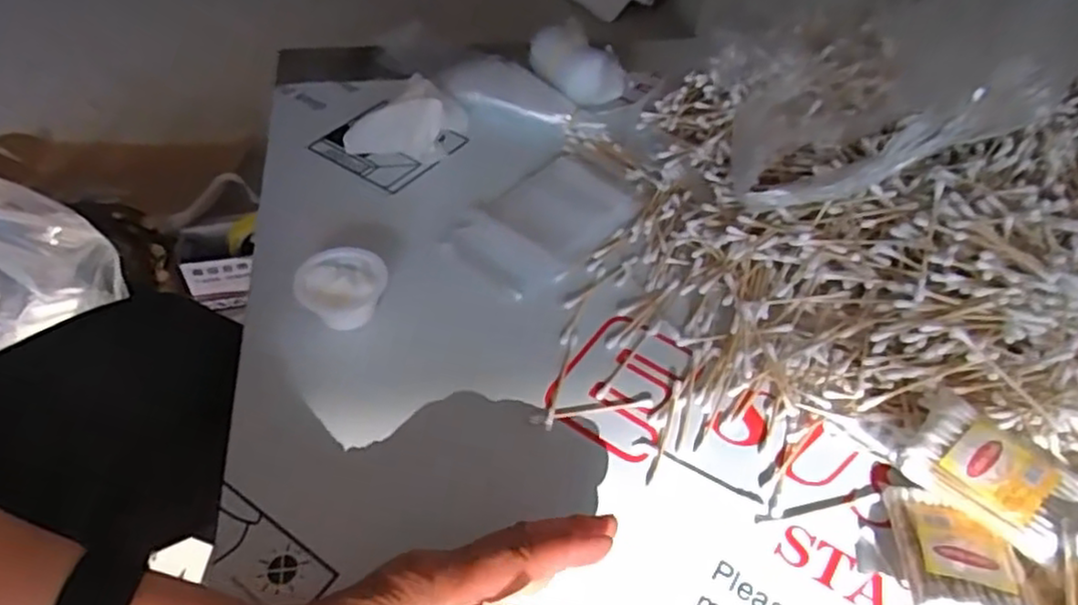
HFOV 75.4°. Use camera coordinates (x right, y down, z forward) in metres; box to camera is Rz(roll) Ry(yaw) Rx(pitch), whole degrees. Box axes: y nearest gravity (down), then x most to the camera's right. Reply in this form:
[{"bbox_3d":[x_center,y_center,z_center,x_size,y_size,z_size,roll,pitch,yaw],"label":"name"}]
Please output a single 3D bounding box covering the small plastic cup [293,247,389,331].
[{"bbox_3d":[-0.122,-0.006,0.437,0.054,0.033,0.048,-3,48,-8],"label":"small plastic cup"}]

